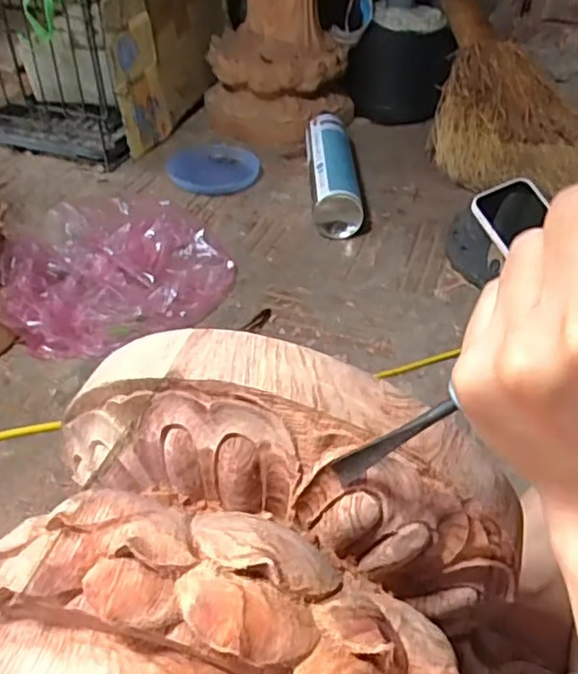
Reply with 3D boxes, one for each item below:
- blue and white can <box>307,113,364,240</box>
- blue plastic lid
[{"bbox_3d":[0.059,-0.223,0.866,0.064,0.073,0.249,1,40,-2],"label":"blue and white can"},{"bbox_3d":[-0.110,-0.249,0.919,0.126,0.021,0.132,1,40,-1],"label":"blue plastic lid"}]

